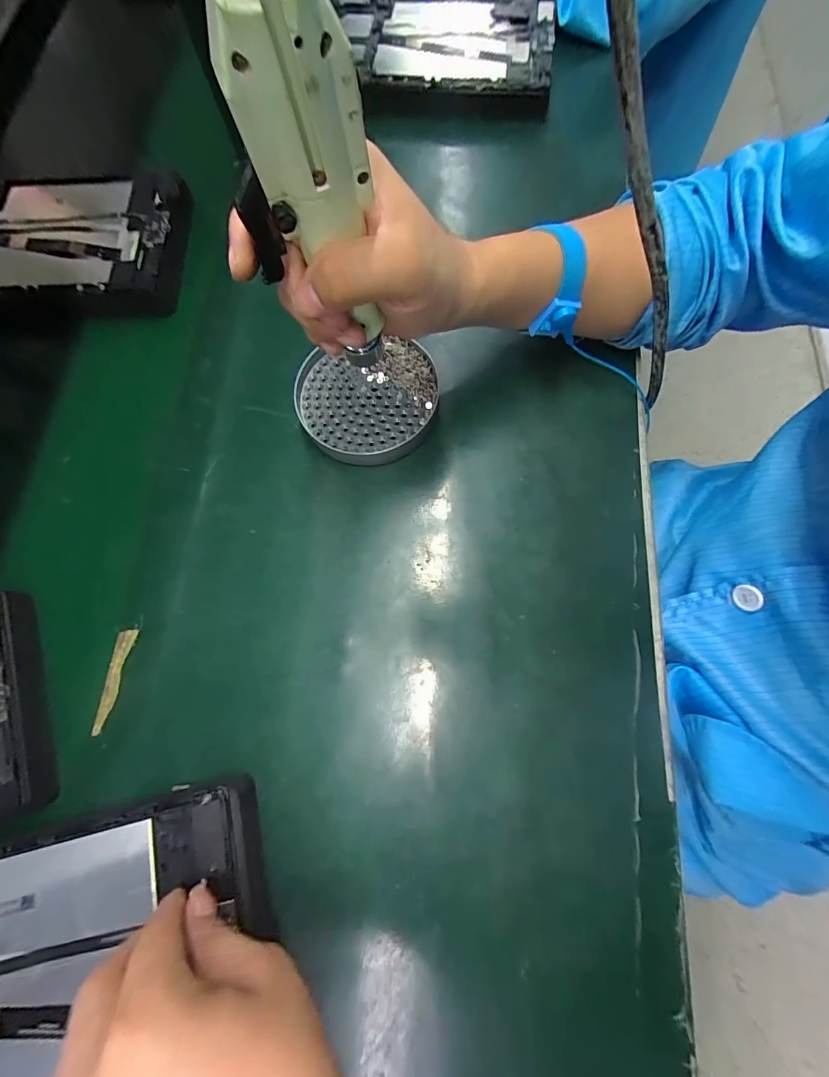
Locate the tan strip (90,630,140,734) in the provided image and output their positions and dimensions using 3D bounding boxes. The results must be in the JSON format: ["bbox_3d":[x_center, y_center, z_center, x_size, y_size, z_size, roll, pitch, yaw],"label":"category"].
[{"bbox_3d":[-0.214,0.101,0.285,0.014,0.004,0.070,4,74,9],"label":"tan strip"}]

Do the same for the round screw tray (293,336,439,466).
[{"bbox_3d":[-0.038,-0.110,0.326,0.111,0.018,0.104,-1,74,2],"label":"round screw tray"}]

